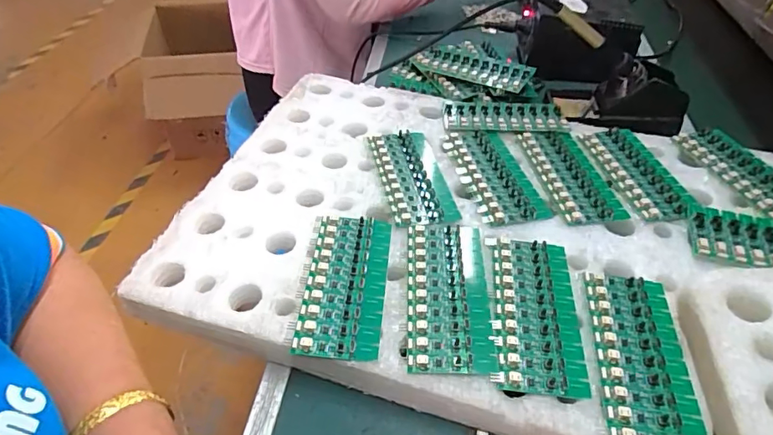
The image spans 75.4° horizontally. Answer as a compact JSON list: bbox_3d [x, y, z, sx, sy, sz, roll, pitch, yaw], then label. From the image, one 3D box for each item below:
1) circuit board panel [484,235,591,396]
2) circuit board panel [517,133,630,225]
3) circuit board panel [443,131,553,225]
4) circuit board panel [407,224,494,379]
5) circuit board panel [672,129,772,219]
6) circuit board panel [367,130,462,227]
[{"bbox_3d":[0.114,0.070,0.385,0.064,0.005,0.137,7,45,2],"label":"circuit board panel"},{"bbox_3d":[0.184,-0.047,0.501,0.059,0.010,0.134,-6,45,-6],"label":"circuit board panel"},{"bbox_3d":[0.106,-0.045,0.501,0.065,0.007,0.137,-6,46,-13],"label":"circuit board panel"},{"bbox_3d":[0.047,0.055,0.391,0.061,0.009,0.138,2,45,2],"label":"circuit board panel"},{"bbox_3d":[0.357,-0.046,0.497,0.058,0.005,0.134,-12,45,-12],"label":"circuit board panel"},{"bbox_3d":[0.025,-0.042,0.495,0.062,0.015,0.135,-9,45,-9],"label":"circuit board panel"}]

